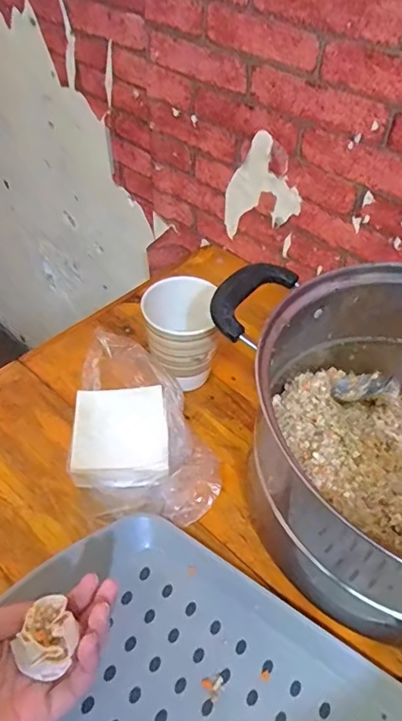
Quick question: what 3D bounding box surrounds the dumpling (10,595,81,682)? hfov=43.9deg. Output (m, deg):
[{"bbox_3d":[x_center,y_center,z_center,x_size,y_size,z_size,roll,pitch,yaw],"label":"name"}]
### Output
[{"bbox_3d":[-0.087,0.156,0.283,0.029,0.023,0.035,-12,50,-10],"label":"dumpling"}]

